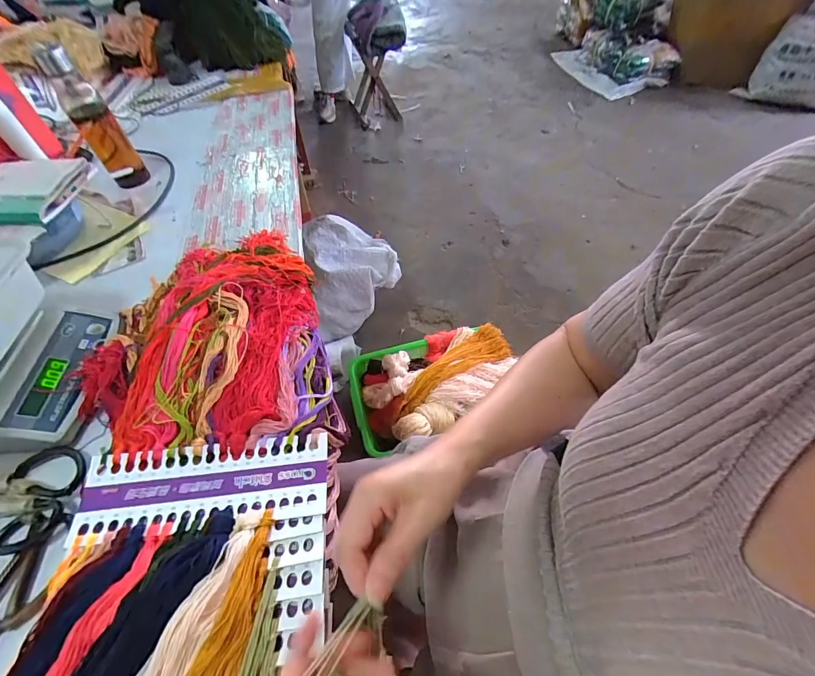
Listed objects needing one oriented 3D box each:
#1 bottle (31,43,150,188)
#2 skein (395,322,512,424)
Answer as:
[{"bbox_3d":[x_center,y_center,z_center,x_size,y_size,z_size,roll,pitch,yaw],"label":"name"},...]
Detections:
[{"bbox_3d":[-0.562,-0.391,0.710,0.072,0.219,0.077,-31,59,-20],"label":"bottle"},{"bbox_3d":[0.135,0.077,1.042,0.405,0.059,0.115,-37,63,-26],"label":"skein"}]

